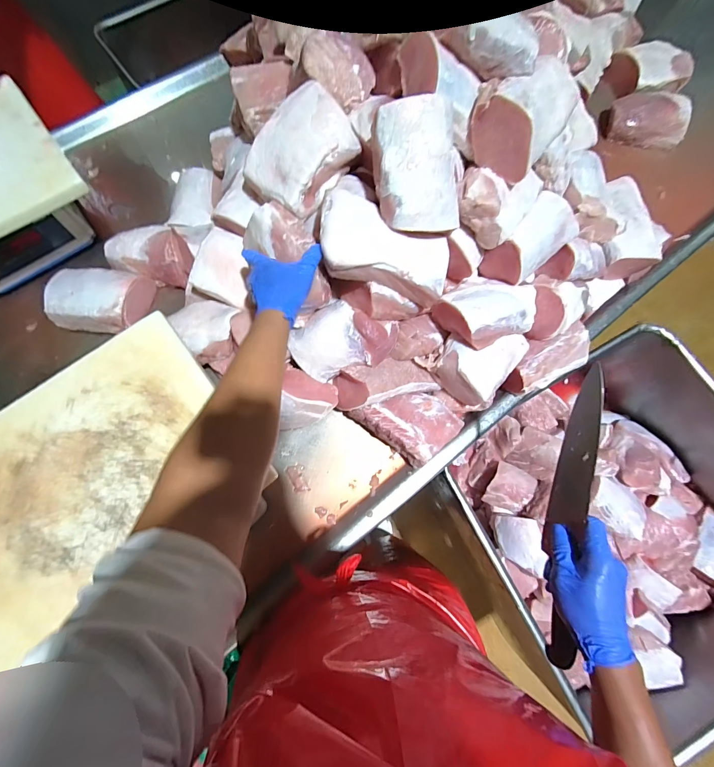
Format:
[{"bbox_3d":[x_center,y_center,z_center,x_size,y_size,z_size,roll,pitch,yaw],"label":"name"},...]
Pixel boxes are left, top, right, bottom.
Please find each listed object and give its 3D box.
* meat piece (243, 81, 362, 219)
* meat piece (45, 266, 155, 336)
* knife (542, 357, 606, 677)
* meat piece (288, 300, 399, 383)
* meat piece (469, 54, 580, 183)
[{"bbox_3d":[-0.088,-0.341,0.523,0.132,0.054,0.178,45,103,0],"label":"meat piece"},{"bbox_3d":[-0.514,-0.166,0.676,0.177,0.052,0.121,8,73,1],"label":"meat piece"},{"bbox_3d":[0.258,0.165,0.421,0.026,0.044,0.362,5,94,0],"label":"knife"},{"bbox_3d":[-0.023,-0.075,0.565,0.165,0.075,0.111,-23,100,18],"label":"meat piece"},{"bbox_3d":[0.239,-0.393,0.491,0.113,0.071,0.173,36,75,9],"label":"meat piece"}]

